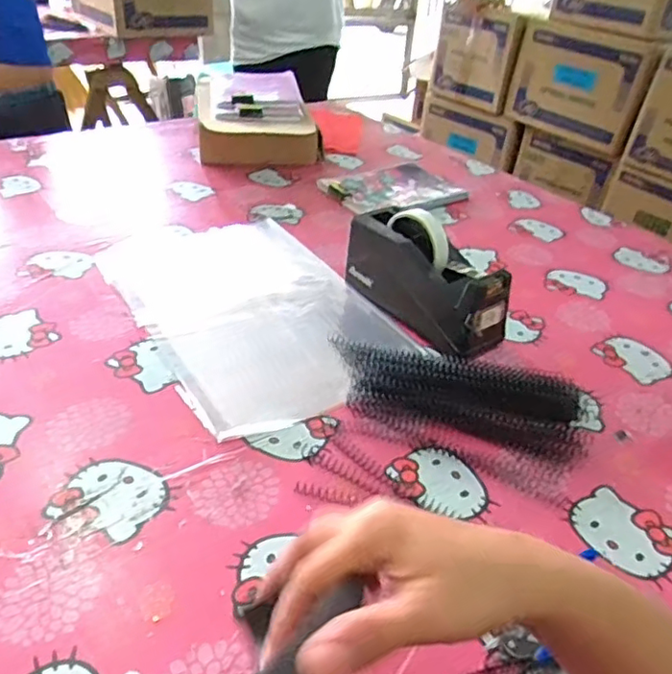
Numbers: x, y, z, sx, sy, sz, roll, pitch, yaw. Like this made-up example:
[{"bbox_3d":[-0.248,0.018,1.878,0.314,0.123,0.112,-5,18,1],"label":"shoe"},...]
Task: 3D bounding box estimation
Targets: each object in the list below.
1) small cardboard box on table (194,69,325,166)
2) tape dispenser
[{"bbox_3d":[-0.157,-0.419,1.141,0.221,0.099,0.287,-4,37,-13],"label":"small cardboard box on table"},{"bbox_3d":[0.101,-0.071,0.683,0.073,0.116,0.199,-23,45,-33],"label":"tape dispenser"}]

